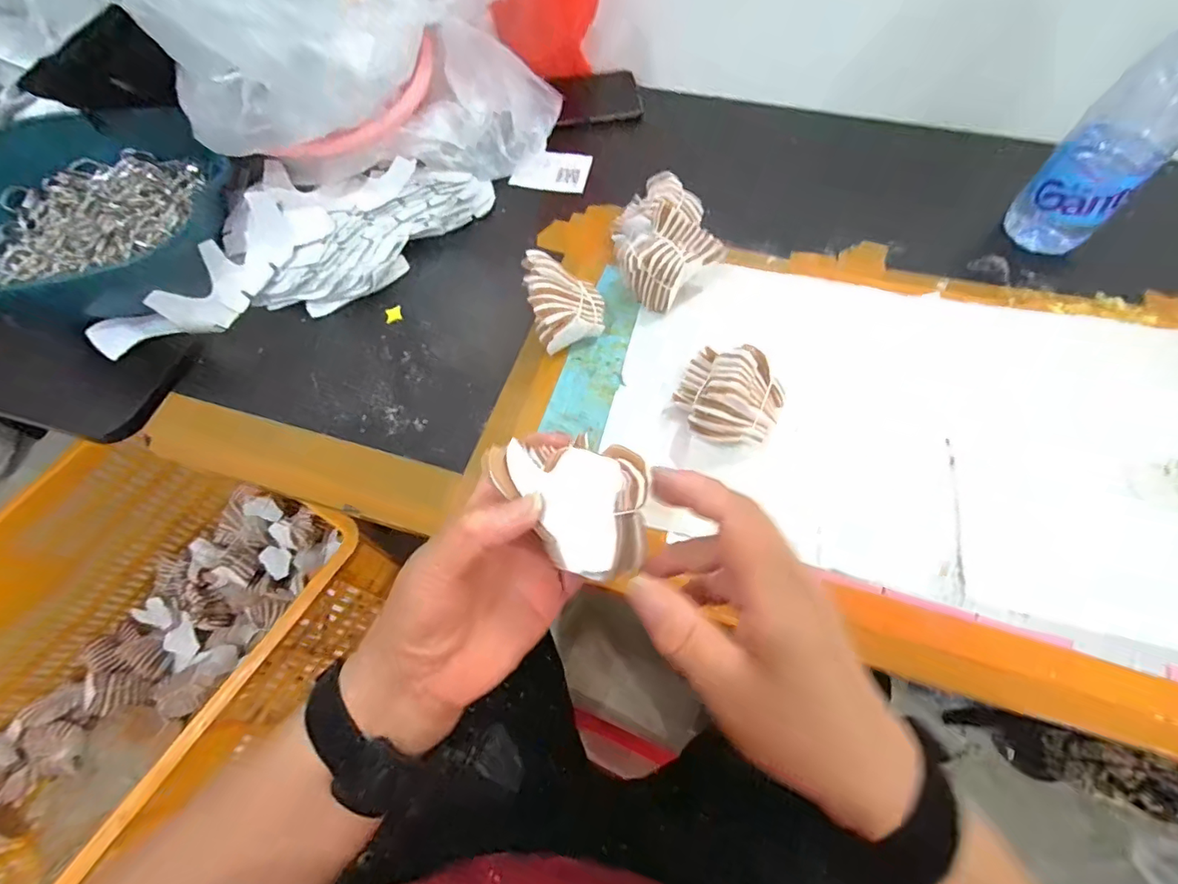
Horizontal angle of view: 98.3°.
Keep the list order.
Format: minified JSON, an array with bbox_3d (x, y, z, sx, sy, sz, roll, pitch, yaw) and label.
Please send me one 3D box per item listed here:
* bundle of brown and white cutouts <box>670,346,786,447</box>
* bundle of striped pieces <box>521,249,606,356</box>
[{"bbox_3d":[0.104,-0.033,0.389,0.077,0.053,0.073,-1,63,1],"label":"bundle of brown and white cutouts"},{"bbox_3d":[-0.018,-0.113,0.426,0.059,0.063,0.073,-14,63,-6],"label":"bundle of striped pieces"}]

